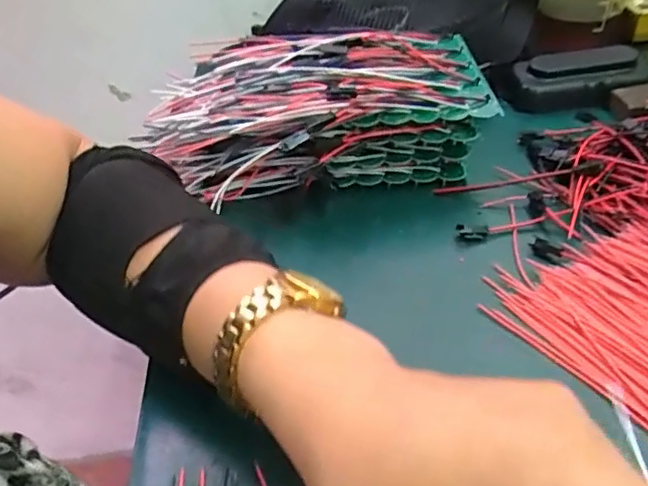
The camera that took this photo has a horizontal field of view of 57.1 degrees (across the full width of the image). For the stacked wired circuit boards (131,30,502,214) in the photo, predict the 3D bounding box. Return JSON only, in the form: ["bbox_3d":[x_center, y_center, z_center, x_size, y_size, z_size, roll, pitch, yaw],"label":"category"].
[{"bbox_3d":[-0.006,-0.087,0.404,0.220,0.073,0.119,0,41,2],"label":"stacked wired circuit boards"}]

